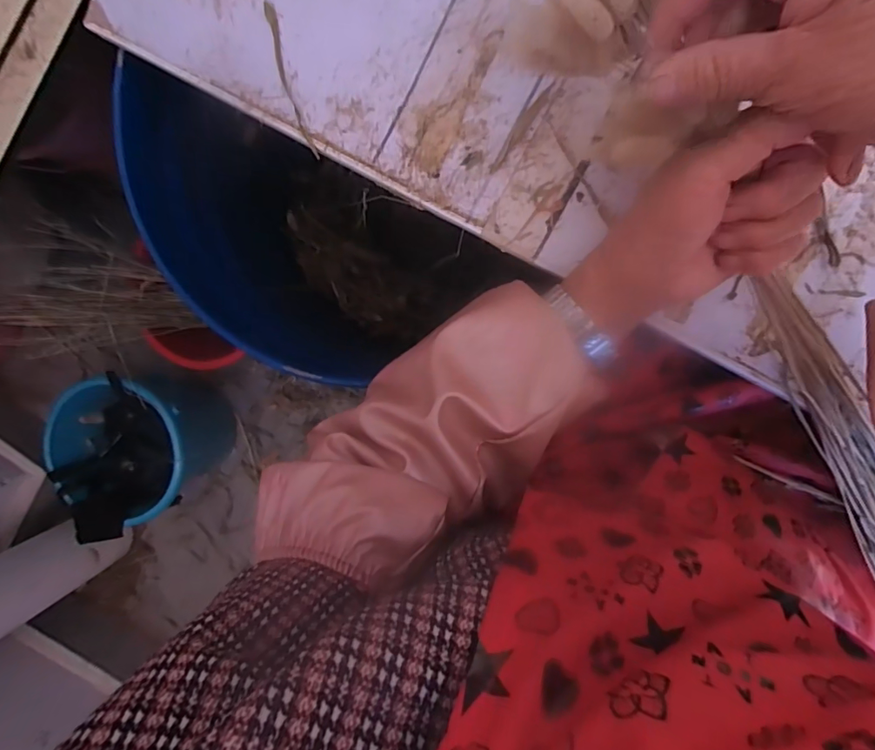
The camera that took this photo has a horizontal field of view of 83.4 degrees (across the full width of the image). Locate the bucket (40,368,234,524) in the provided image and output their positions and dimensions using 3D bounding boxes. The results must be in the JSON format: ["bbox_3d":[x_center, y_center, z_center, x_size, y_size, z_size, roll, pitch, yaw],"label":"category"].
[{"bbox_3d":[-0.470,0.109,0.816,0.207,0.200,0.228,-5,96,8],"label":"bucket"}]

